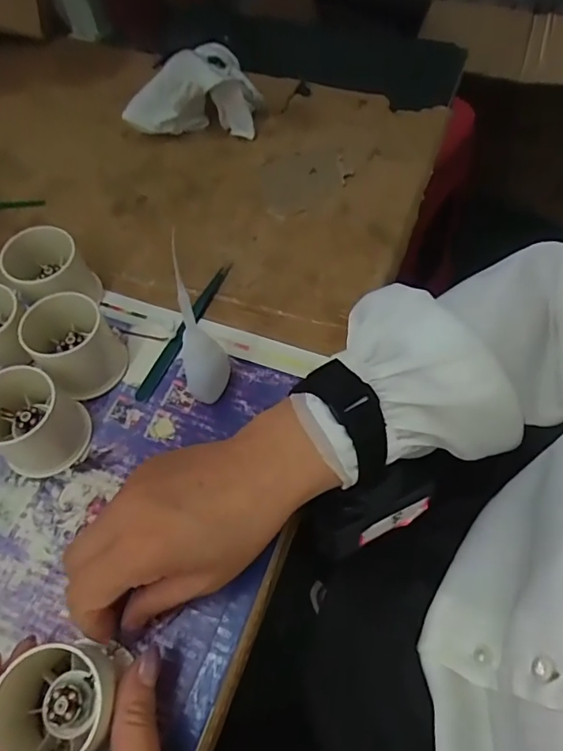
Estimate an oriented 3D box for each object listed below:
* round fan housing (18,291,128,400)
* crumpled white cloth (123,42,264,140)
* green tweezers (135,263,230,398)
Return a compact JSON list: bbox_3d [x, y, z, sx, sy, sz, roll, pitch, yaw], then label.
[{"bbox_3d":[-0.142,-0.023,0.340,0.054,0.043,0.067,-37,67,-17],"label":"round fan housing"},{"bbox_3d":[-0.079,-0.267,0.461,0.118,0.057,0.086,0,62,2],"label":"crumpled white cloth"},{"bbox_3d":[-0.070,-0.036,0.368,0.013,0.004,0.125,21,64,12],"label":"green tweezers"}]

